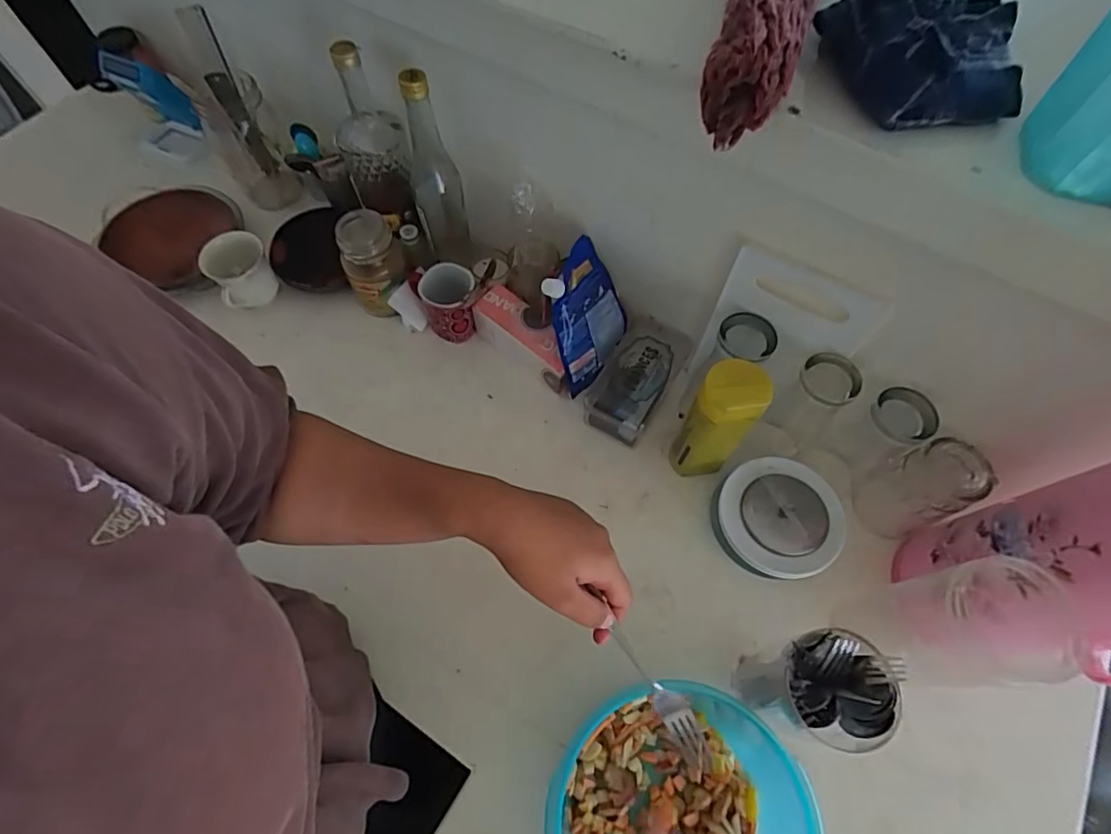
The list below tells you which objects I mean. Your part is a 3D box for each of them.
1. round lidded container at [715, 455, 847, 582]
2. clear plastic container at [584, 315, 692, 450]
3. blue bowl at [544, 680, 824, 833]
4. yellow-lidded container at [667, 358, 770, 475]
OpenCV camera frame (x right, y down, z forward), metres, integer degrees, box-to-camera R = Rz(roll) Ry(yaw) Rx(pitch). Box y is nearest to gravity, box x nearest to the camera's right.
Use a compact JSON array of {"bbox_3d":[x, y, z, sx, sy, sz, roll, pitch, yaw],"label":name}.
[{"bbox_3d":[0.242,0.109,0.596,0.124,0.035,0.127,0,64,0],"label":"round lidded container"},{"bbox_3d":[0.102,-0.045,0.669,0.083,0.076,0.148,26,67,12],"label":"clear plastic container"},{"bbox_3d":[0.102,0.329,0.457,0.204,0.099,0.180,20,66,10],"label":"blue bowl"},{"bbox_3d":[0.170,0.012,0.577,0.060,0.187,0.056,0,64,0],"label":"yellow-lidded container"}]

